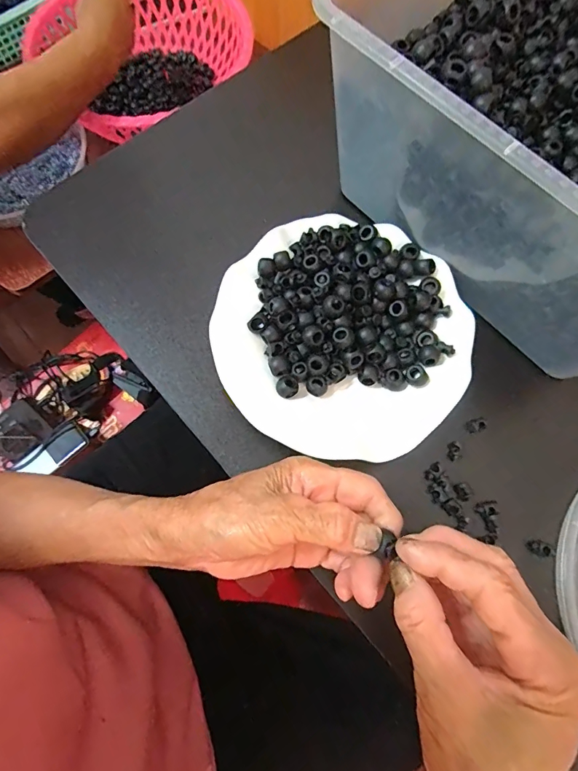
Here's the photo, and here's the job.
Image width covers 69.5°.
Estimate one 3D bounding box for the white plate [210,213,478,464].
[{"bbox_3d":[0.040,-0.038,0.305,0.178,0.036,0.173,0,73,0],"label":"white plate"}]

